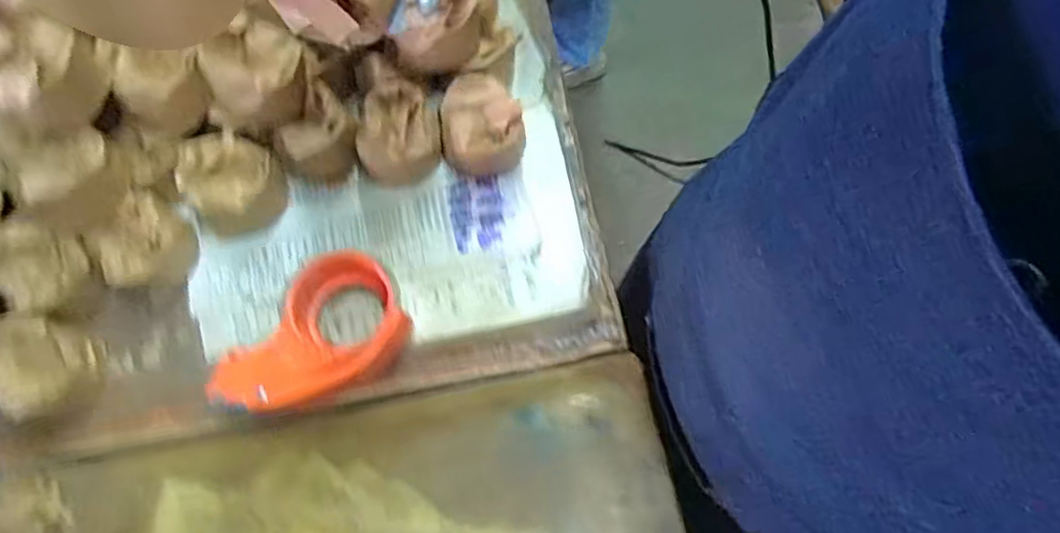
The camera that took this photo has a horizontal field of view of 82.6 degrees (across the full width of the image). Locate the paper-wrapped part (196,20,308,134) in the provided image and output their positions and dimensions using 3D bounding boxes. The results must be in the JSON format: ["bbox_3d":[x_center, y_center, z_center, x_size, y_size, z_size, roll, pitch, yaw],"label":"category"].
[{"bbox_3d":[-0.225,-0.155,0.494,0.087,0.058,0.062,-32,76,-10],"label":"paper-wrapped part"}]

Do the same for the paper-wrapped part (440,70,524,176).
[{"bbox_3d":[-0.042,-0.124,0.539,0.069,0.056,0.079,-4,72,-2],"label":"paper-wrapped part"}]

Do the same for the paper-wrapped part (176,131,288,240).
[{"bbox_3d":[-0.255,-0.072,0.516,0.078,0.058,0.080,0,72,-1],"label":"paper-wrapped part"}]

